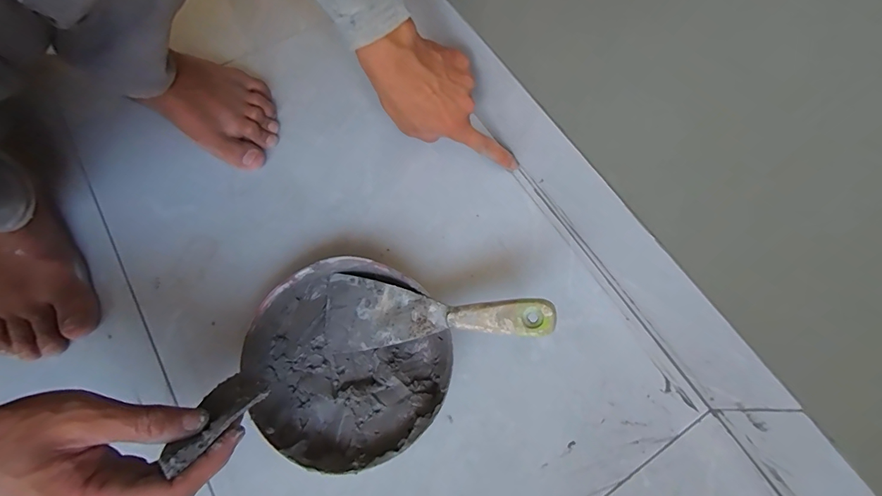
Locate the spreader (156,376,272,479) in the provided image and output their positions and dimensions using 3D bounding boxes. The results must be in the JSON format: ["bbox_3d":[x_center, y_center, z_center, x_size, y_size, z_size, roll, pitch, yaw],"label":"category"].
[{"bbox_3d":[-0.149,0.108,0.269,0.041,0.008,0.066,12,38,41],"label":"spreader"}]

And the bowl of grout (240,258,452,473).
[{"bbox_3d":[-0.080,0.098,0.367,0.170,0.040,0.164,1,69,-2],"label":"bowl of grout"}]

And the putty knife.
[{"bbox_3d":[-0.008,0.059,0.359,0.201,0.017,0.065,-2,68,17],"label":"putty knife"}]

